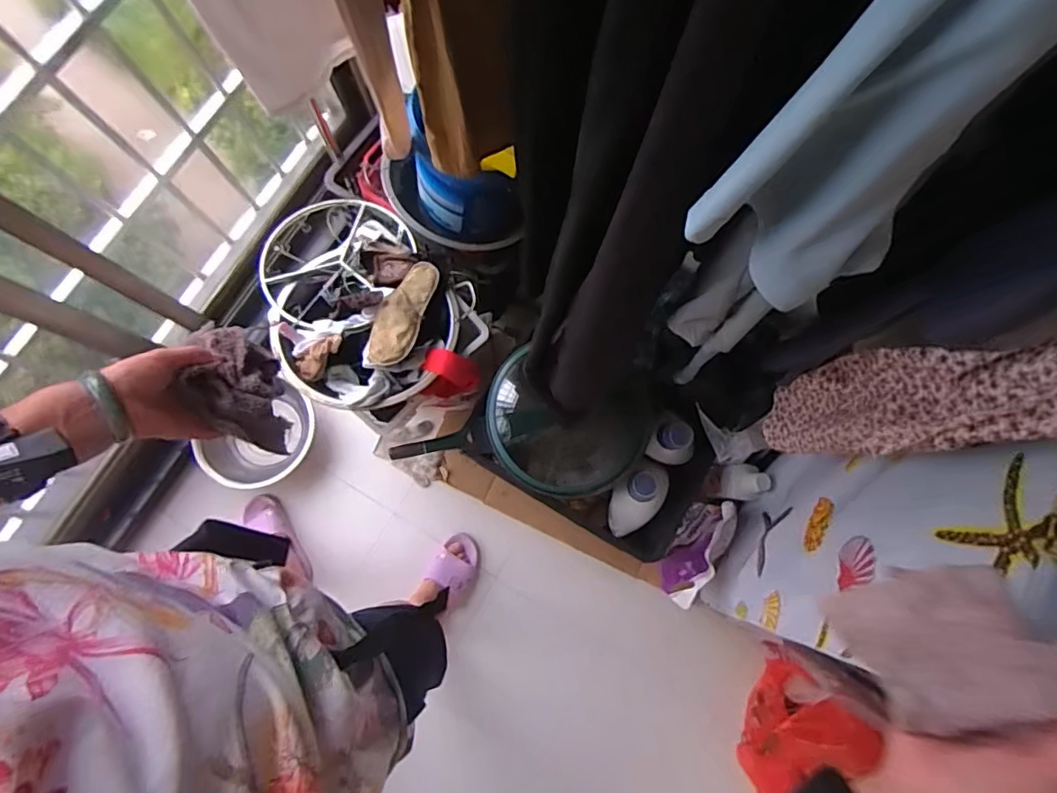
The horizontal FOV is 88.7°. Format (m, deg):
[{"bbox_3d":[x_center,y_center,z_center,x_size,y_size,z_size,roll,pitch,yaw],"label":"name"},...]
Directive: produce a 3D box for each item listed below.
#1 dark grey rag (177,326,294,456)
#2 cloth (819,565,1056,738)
[{"bbox_3d":[-0.305,-0.009,0.570,0.067,0.096,0.133,-15,75,-3],"label":"dark grey rag"},{"bbox_3d":[0.299,0.173,0.388,0.126,0.126,0.019,-17,110,10],"label":"cloth"}]

